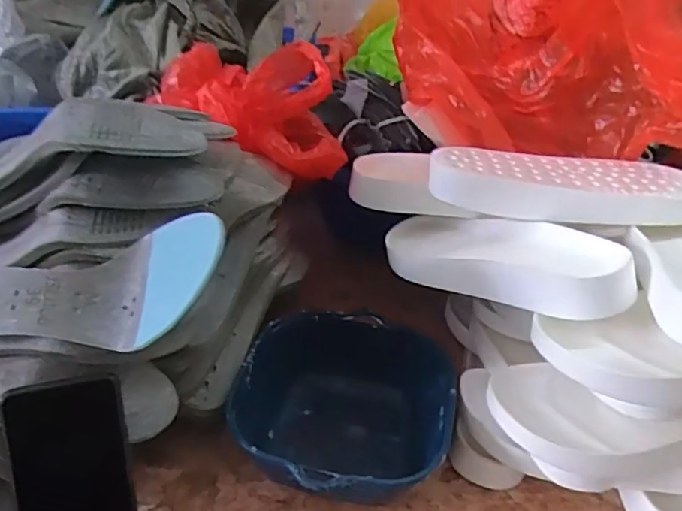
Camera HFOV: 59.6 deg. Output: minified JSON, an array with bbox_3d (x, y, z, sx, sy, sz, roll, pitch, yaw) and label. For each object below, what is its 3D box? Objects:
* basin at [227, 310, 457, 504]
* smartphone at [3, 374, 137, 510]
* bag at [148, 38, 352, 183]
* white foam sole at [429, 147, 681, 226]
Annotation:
[{"bbox_3d":[0.000,0.142,0.537,0.182,0.074,0.195,12,35,10],"label":"basin"},{"bbox_3d":[-0.186,0.164,0.419,0.074,0.151,0.008,-8,5,-21],"label":"smartphone"},{"bbox_3d":[-0.086,-0.163,0.628,0.203,0.101,0.098,16,36,17],"label":"bag"},{"bbox_3d":[0.199,-0.061,0.518,0.236,0.031,0.097,9,35,8],"label":"white foam sole"}]

